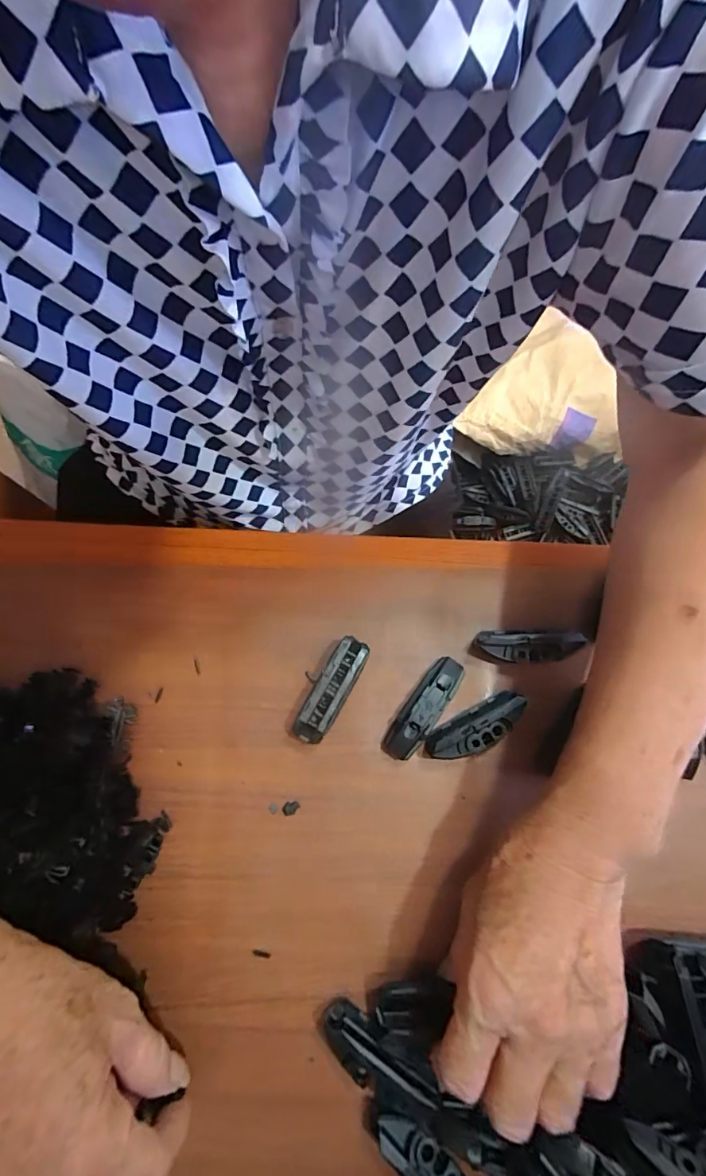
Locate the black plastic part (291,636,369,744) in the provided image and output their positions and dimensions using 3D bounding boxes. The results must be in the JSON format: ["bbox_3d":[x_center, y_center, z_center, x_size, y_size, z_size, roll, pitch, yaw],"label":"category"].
[{"bbox_3d":[-0.014,0.069,0.309,0.022,0.020,0.073,29,76,8],"label":"black plastic part"}]

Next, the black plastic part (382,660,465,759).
[{"bbox_3d":[0.047,0.079,0.305,0.022,0.020,0.074,38,77,10],"label":"black plastic part"}]

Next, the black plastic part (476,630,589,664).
[{"bbox_3d":[0.120,0.040,0.314,0.067,0.023,0.022,6,74,1],"label":"black plastic part"}]

